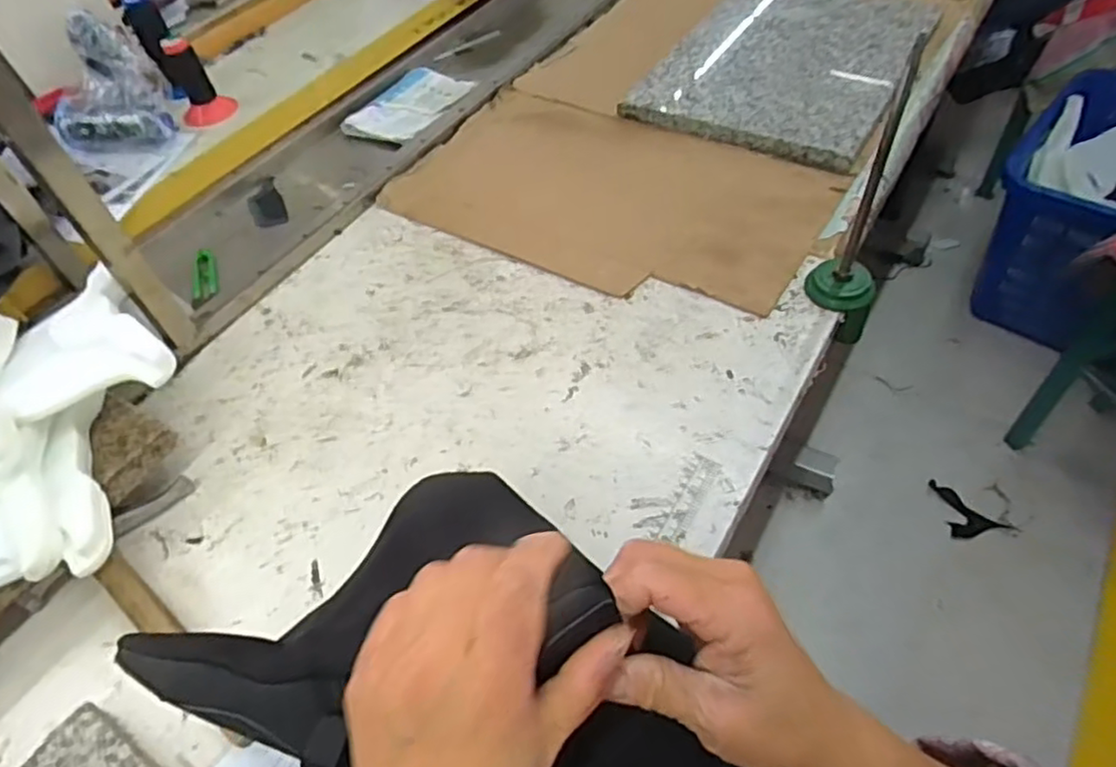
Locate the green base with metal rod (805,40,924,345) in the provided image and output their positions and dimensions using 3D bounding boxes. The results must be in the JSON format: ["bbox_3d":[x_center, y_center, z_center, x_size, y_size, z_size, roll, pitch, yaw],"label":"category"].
[{"bbox_3d":[0.261,-0.142,0.585,0.062,0.268,0.048,16,56,18],"label":"green base with metal rod"}]

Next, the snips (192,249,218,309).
[{"bbox_3d":[-0.396,-0.119,0.767,0.028,0.014,0.082,-18,51,-7],"label":"snips"}]

